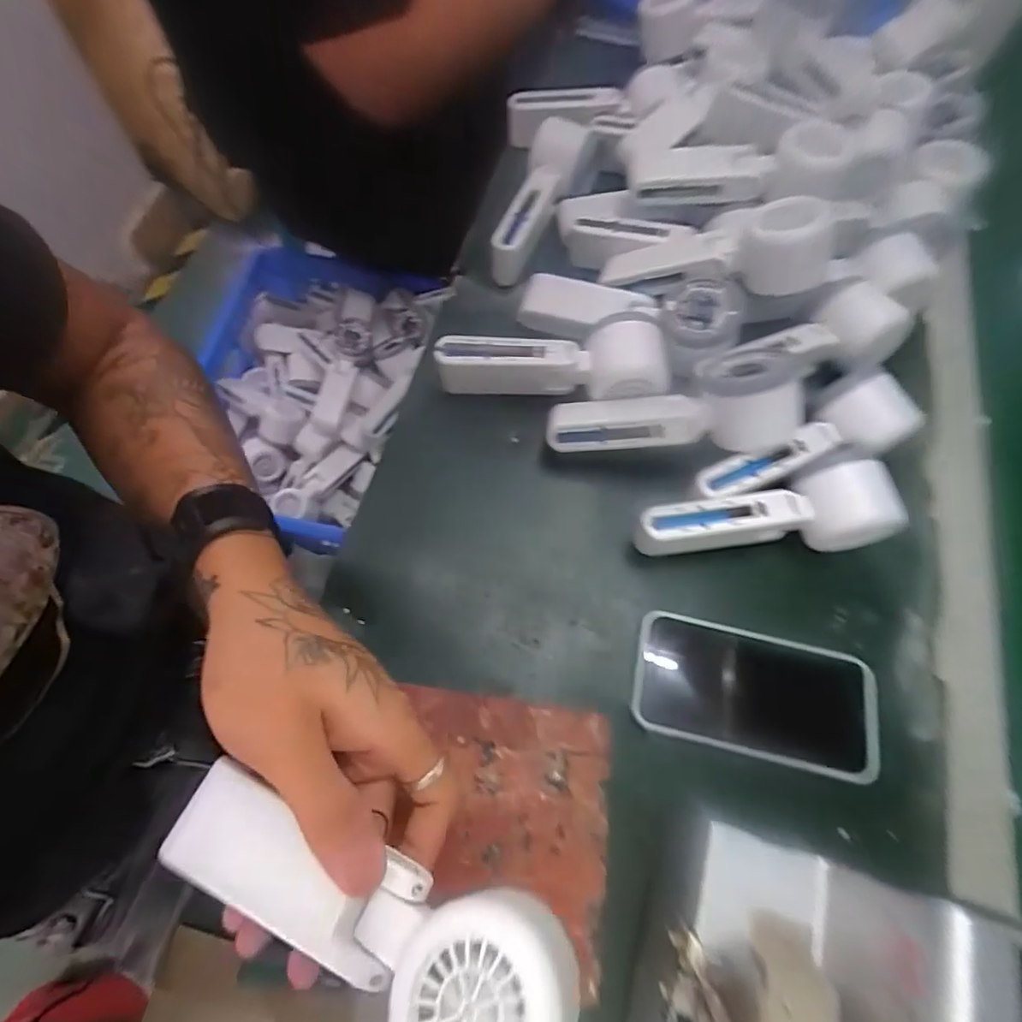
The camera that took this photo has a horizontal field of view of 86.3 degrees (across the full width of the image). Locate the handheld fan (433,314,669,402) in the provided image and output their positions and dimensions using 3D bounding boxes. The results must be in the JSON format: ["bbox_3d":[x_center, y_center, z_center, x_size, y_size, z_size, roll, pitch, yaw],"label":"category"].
[{"bbox_3d":[0.031,-0.114,0.412,0.169,0.050,0.052,8,67,0],"label":"handheld fan"}]

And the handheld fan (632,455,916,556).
[{"bbox_3d":[0.166,0.007,0.362,0.160,0.052,0.055,-11,68,-7],"label":"handheld fan"}]

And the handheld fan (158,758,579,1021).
[{"bbox_3d":[-0.056,0.149,0.199,0.160,0.031,0.056,11,67,22],"label":"handheld fan"}]

